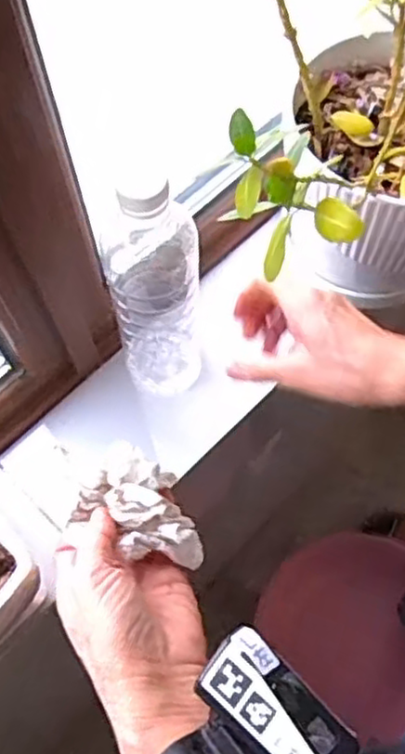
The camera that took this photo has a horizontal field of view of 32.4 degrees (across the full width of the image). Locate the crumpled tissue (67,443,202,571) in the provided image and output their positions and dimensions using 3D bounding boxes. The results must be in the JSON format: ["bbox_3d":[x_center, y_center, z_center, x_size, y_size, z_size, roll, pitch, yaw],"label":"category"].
[{"bbox_3d":[-0.034,0.076,0.407,0.080,0.022,0.052,24,69,11],"label":"crumpled tissue"}]

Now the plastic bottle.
[{"bbox_3d":[-0.035,-0.059,0.502,0.063,0.227,0.058,0,67,1],"label":"plastic bottle"}]

